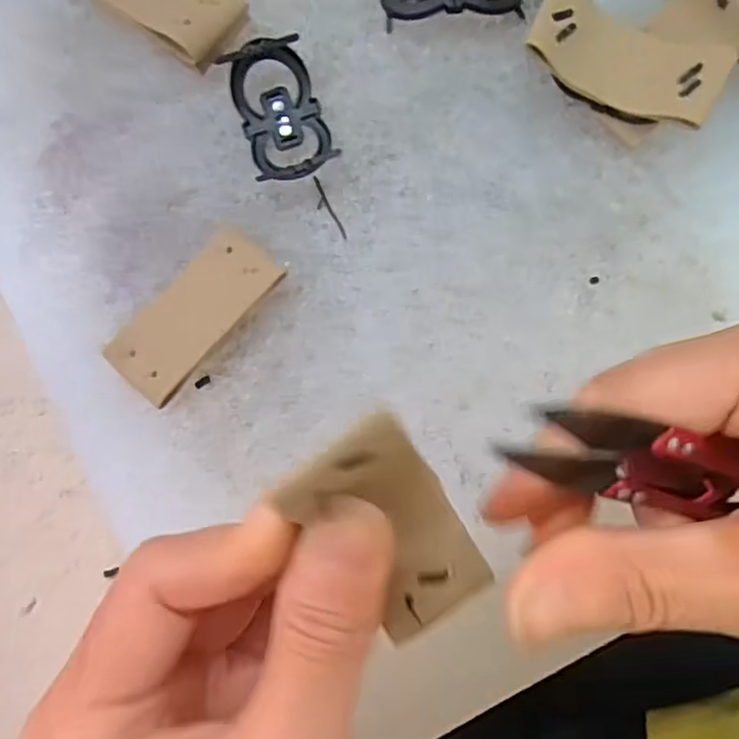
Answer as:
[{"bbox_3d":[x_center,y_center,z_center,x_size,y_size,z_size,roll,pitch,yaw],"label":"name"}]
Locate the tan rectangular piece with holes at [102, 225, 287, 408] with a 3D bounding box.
[{"bbox_3d":[-0.057,-0.019,0.215,0.028,0.009,0.059,45,88,7],"label":"tan rectangular piece with holes"}]

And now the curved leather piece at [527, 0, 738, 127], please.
[{"bbox_3d":[0.087,-0.107,0.209,0.057,0.026,0.058,0,84,3],"label":"curved leather piece"}]

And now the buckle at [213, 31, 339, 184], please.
[{"bbox_3d":[-0.030,-0.085,0.220,0.027,0.011,0.048,-18,83,1],"label":"buckle"}]

